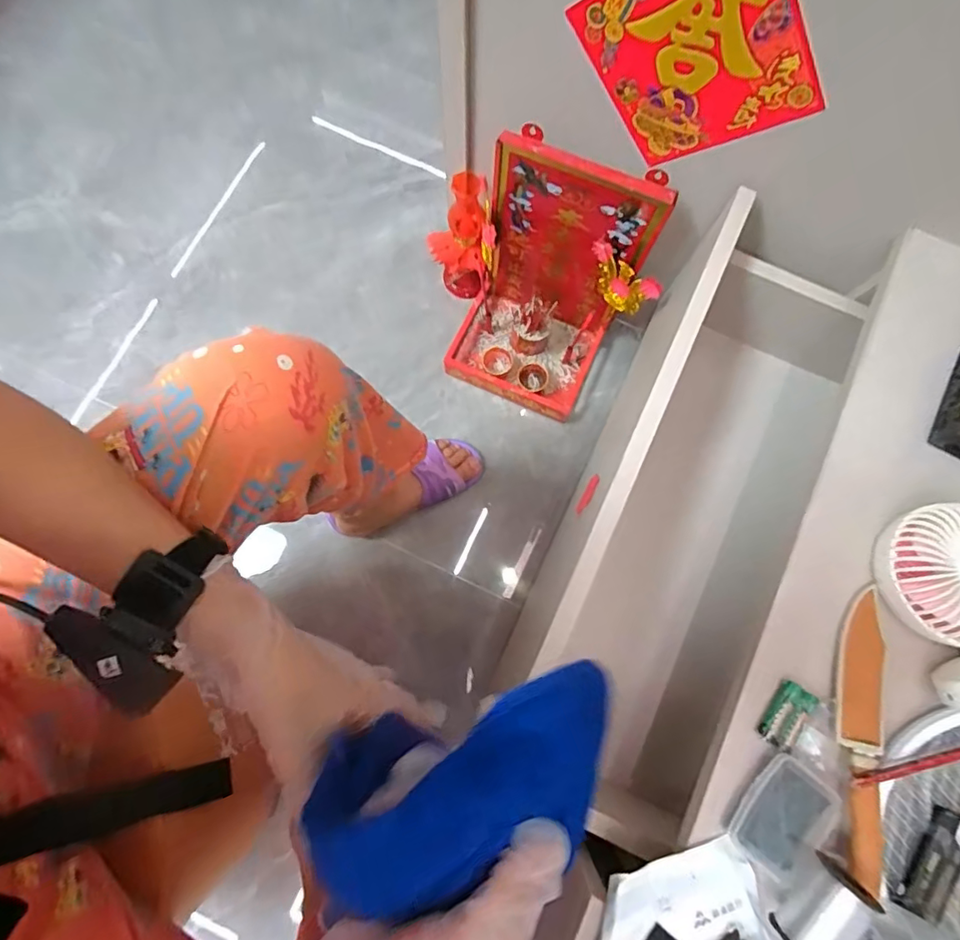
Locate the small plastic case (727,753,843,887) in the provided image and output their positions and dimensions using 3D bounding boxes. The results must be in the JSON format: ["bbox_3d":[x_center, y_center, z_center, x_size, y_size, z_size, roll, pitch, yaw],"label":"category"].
[{"bbox_3d":[0.221,0.253,0.384,0.076,0.015,0.061,-44,82,-9],"label":"small plastic case"}]

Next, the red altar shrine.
[{"bbox_3d":[0.059,-0.243,0.705,0.277,0.307,0.197,25,79,4],"label":"red altar shrine"}]

